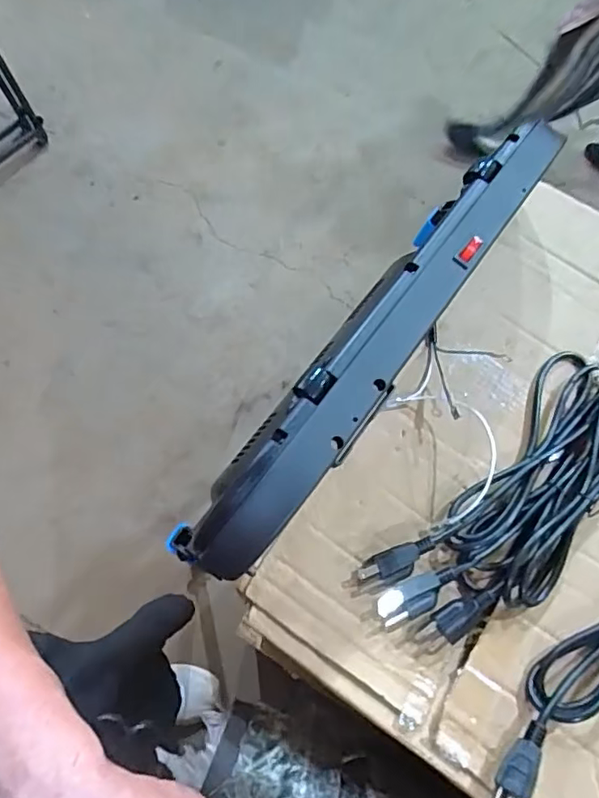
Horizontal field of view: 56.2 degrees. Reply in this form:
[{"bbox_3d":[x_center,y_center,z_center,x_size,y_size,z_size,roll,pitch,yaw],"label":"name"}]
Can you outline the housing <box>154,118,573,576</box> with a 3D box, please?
[{"bbox_3d":[0.070,-0.058,0.411,0.070,0.050,0.433,36,71,13],"label":"housing"}]

